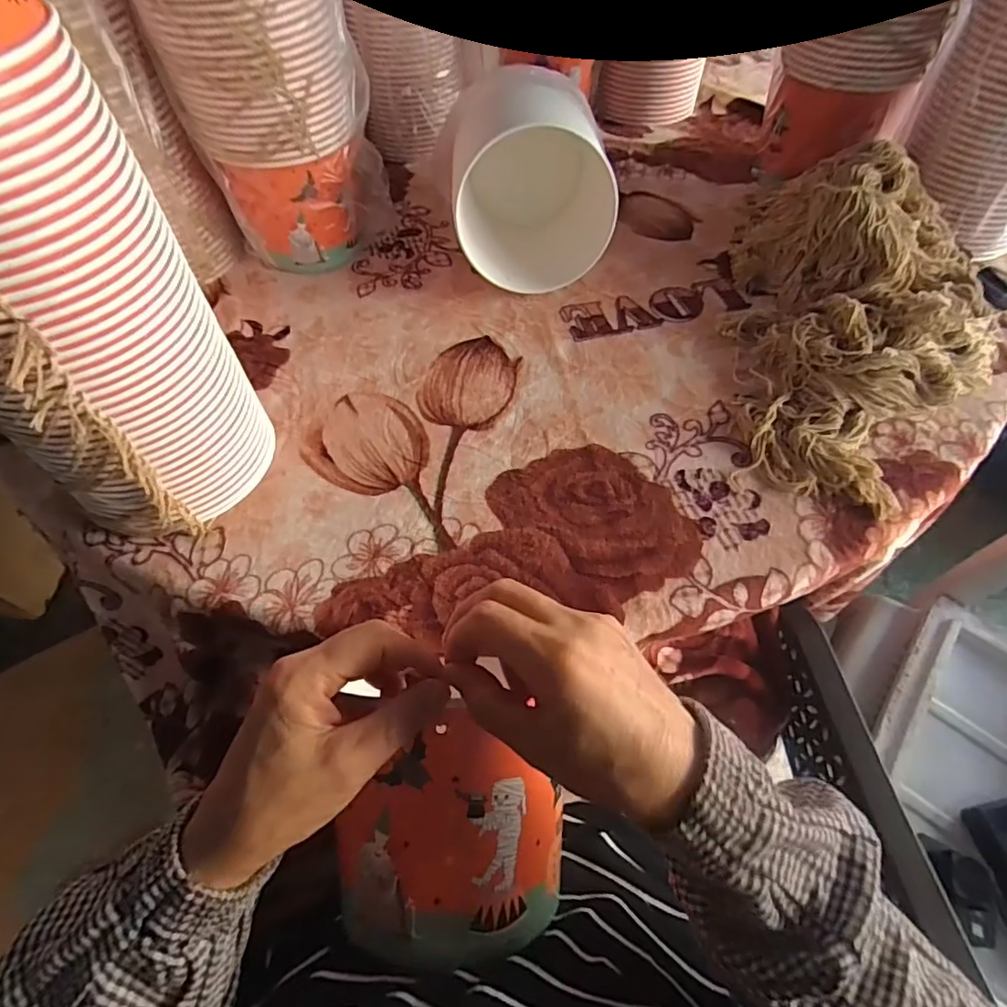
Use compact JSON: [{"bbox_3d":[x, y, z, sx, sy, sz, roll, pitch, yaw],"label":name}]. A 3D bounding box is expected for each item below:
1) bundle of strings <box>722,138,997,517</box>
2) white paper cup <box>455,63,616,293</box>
[{"bbox_3d":[0.360,-0.209,0.543,0.245,0.107,0.457,12,57,11],"label":"bundle of strings"},{"bbox_3d":[0.041,-0.347,0.617,0.182,0.162,0.160,-1,55,2],"label":"white paper cup"}]

